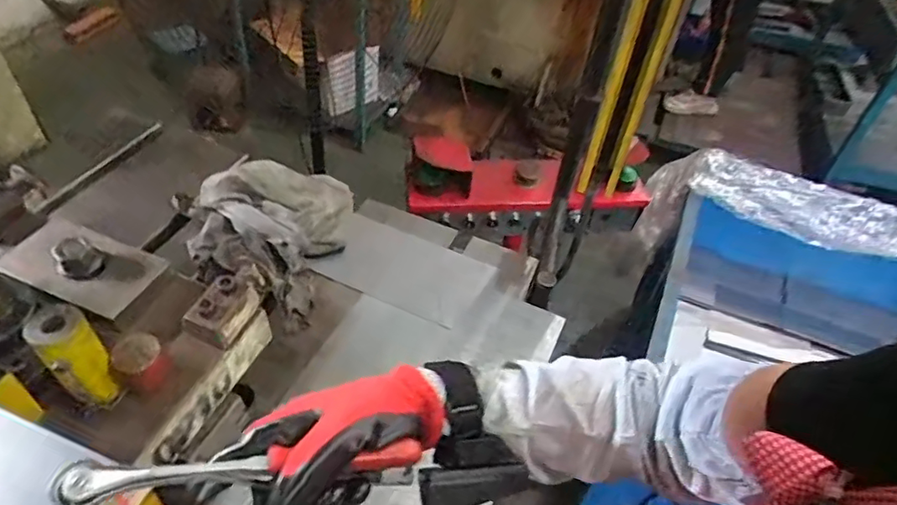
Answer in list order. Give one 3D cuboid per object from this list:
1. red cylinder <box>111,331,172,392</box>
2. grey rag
[{"bbox_3d":[-0.272,0.096,0.507,0.034,0.039,0.037,35,53,25],"label":"red cylinder"},{"bbox_3d":[-0.257,-0.036,0.783,0.215,0.065,0.249,13,47,7],"label":"grey rag"}]

